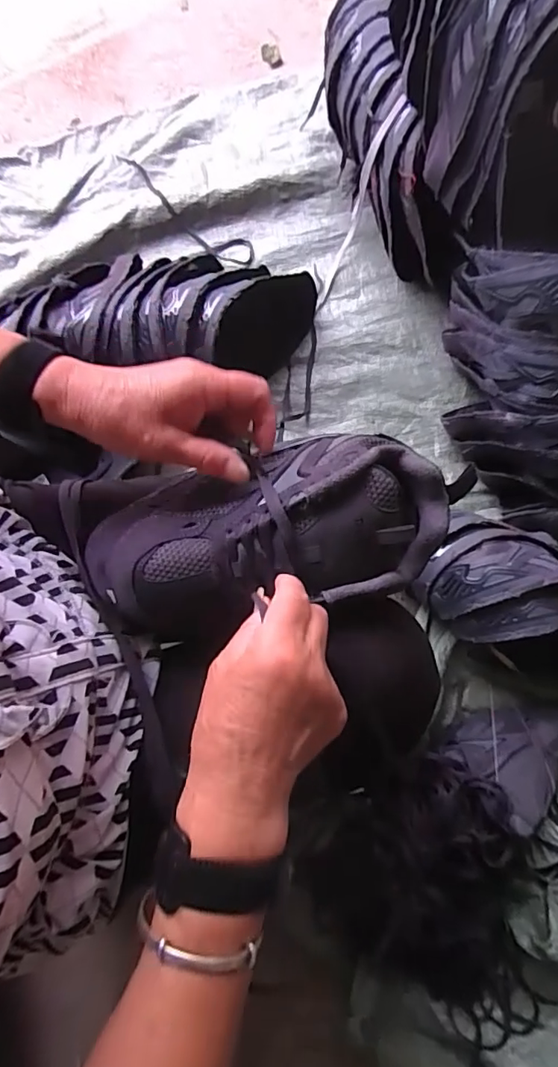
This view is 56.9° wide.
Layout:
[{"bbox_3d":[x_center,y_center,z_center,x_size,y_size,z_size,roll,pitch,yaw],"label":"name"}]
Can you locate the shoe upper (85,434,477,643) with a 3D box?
[{"bbox_3d":[-0.003,-0.001,0.366,0.258,0.092,0.114,-15,80,5],"label":"shoe upper"}]

